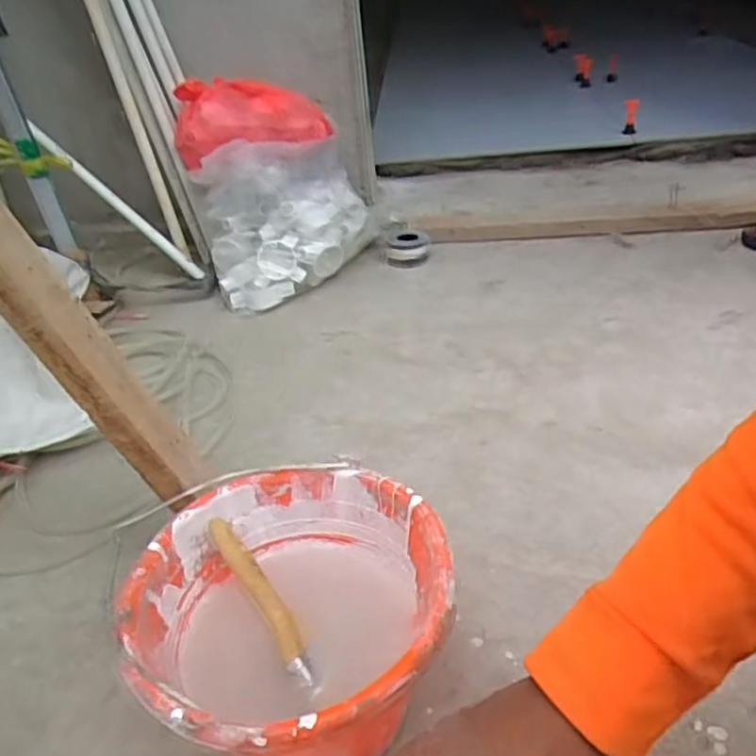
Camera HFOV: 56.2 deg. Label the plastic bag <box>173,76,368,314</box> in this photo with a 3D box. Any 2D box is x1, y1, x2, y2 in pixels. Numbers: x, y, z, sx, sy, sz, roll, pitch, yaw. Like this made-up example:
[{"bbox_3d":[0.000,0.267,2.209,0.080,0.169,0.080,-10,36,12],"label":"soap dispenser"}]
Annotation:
[{"bbox_3d":[-0.166,-0.330,1.226,0.289,0.305,0.256,-16,36,-16],"label":"plastic bag"}]

